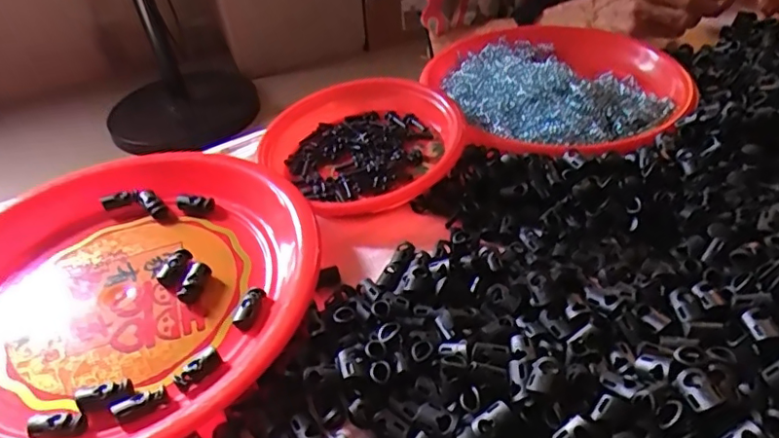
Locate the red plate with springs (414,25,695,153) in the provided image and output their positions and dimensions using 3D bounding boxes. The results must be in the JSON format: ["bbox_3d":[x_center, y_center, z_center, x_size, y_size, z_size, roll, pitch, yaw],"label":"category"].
[{"bbox_3d":[0.157,-0.131,0.512,0.221,0.044,0.268,17,46,25],"label":"red plate with springs"}]

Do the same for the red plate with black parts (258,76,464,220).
[{"bbox_3d":[-0.021,-0.061,0.447,0.154,0.048,0.150,-4,41,3],"label":"red plate with black parts"}]

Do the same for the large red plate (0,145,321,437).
[{"bbox_3d":[-0.176,0.044,0.349,0.253,0.028,0.255,-4,41,3],"label":"large red plate"}]

